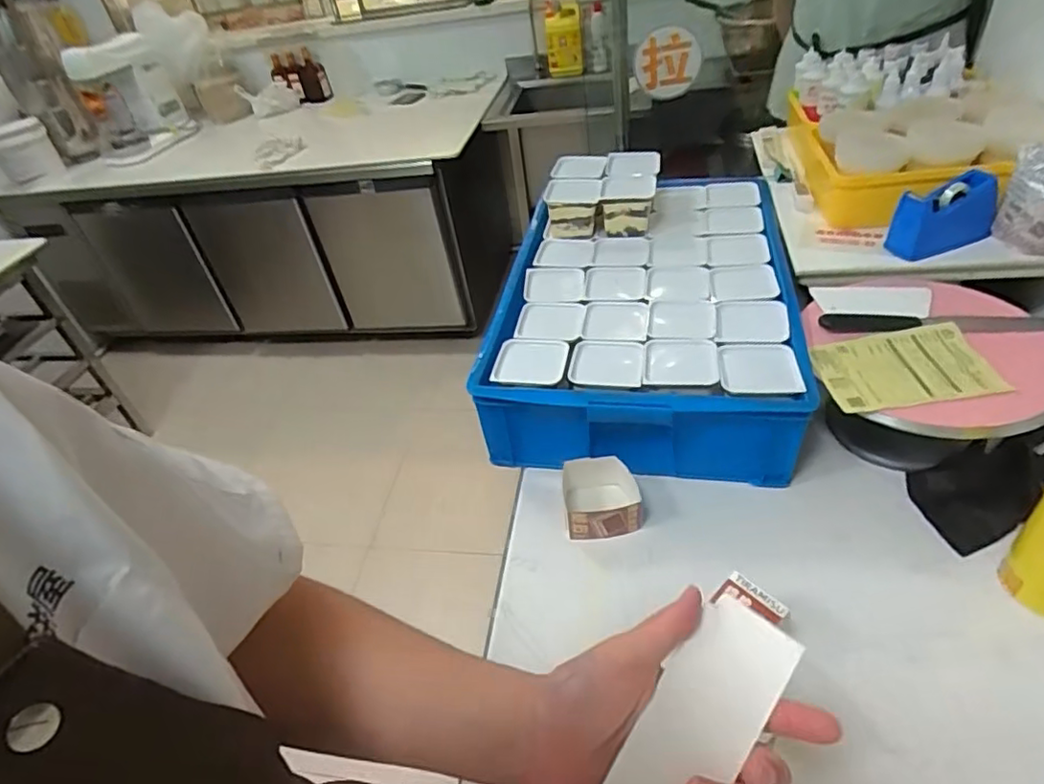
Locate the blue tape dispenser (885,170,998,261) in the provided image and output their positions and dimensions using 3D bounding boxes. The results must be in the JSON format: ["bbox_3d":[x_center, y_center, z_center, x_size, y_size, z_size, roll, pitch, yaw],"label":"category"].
[{"bbox_3d":[0.613,-0.252,0.878,0.139,0.099,0.053,-18,41,-8],"label":"blue tape dispenser"}]

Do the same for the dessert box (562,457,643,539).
[{"bbox_3d":[0.105,0.140,0.802,0.099,0.062,0.095,-9,40,4],"label":"dessert box"}]

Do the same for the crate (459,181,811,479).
[{"bbox_3d":[0.202,-0.135,1.000,0.428,0.159,0.615,1,42,14],"label":"crate"}]

